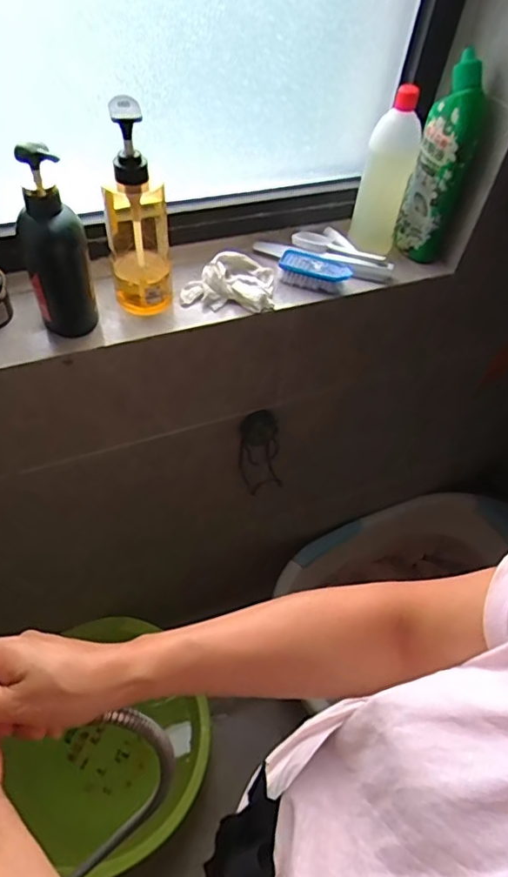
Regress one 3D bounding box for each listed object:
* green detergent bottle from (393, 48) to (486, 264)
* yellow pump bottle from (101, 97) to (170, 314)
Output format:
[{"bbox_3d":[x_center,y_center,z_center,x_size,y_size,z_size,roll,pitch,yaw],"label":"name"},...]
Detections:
[{"bbox_3d":[0.240,-0.344,0.703,0.072,0.233,0.052,22,53,11],"label":"green detergent bottle"},{"bbox_3d":[-0.131,-0.255,0.608,0.068,0.224,0.084,-2,53,-8],"label":"yellow pump bottle"}]

